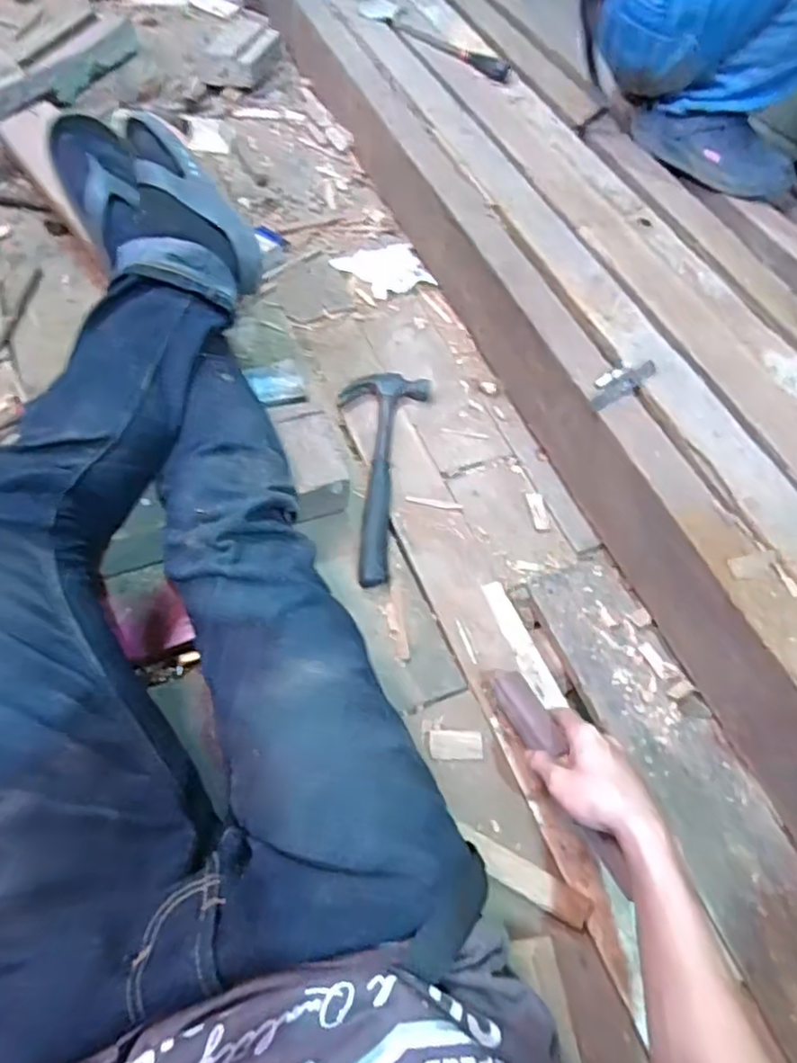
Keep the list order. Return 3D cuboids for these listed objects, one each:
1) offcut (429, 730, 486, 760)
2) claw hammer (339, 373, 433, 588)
[{"bbox_3d":[0.059,0.217,0.641,0.054,0.004,0.029,1,60,-2],"label":"offcut"},{"bbox_3d":[-0.041,-0.079,0.817,0.113,0.033,0.322,11,60,4],"label":"claw hammer"}]

